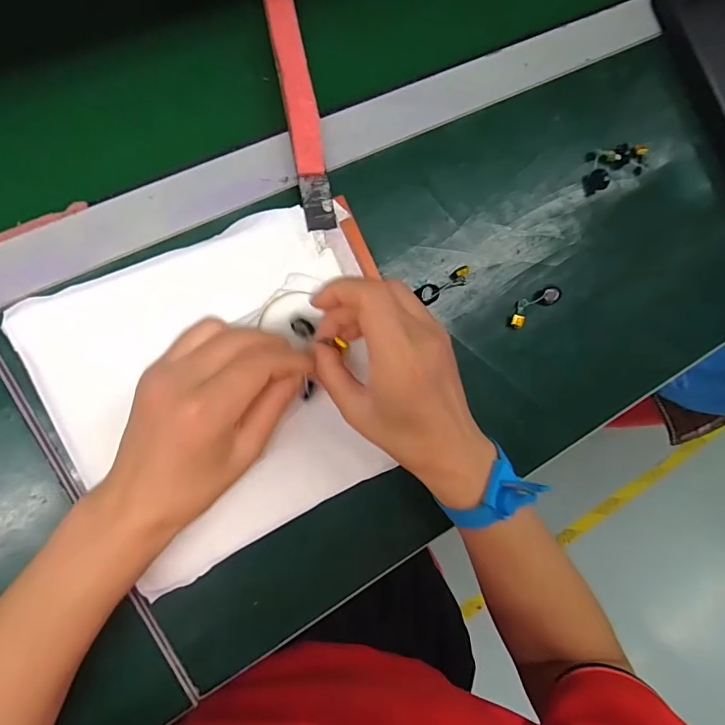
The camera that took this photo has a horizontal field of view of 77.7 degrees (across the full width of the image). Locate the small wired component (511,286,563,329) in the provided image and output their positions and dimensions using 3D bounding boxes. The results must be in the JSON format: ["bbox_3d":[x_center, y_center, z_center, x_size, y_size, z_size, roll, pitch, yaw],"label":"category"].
[{"bbox_3d":[0.147,-0.049,0.383,0.050,0.010,0.020,-36,95,-12],"label":"small wired component"}]

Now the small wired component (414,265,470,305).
[{"bbox_3d":[0.068,-0.063,0.365,0.046,0.006,0.016,-28,94,-13],"label":"small wired component"}]

